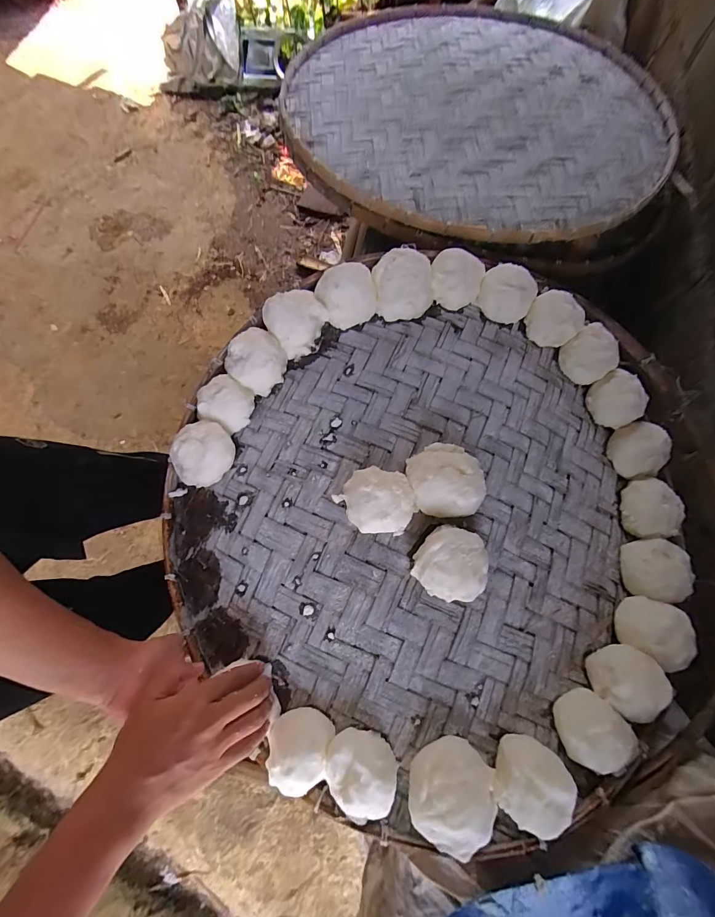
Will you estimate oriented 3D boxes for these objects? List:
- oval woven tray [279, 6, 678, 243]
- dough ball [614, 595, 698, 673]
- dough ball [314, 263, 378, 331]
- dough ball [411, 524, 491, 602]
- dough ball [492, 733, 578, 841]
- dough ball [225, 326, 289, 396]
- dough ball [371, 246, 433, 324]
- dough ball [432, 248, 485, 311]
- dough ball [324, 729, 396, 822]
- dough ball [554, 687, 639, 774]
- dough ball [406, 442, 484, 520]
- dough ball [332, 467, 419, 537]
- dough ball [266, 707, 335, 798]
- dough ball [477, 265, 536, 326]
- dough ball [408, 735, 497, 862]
[{"bbox_3d":[0.218,-0.690,0.711,0.686,0.031,0.746,7,68,3],"label":"oval woven tray"},{"bbox_3d":[0.368,0.213,0.459,0.067,0.045,0.073,-1,74,2],"label":"dough ball"},{"bbox_3d":[-0.014,-0.237,0.534,0.078,0.055,0.072,-1,74,2],"label":"dough ball"},{"bbox_3d":[0.108,0.122,0.432,0.078,0.054,0.079,-1,74,2],"label":"dough ball"},{"bbox_3d":[0.183,0.339,0.387,0.072,0.052,0.074,-1,74,2],"label":"dough ball"},{"bbox_3d":[-0.142,-0.138,0.509,0.078,0.047,0.076,-1,74,2],"label":"dough ball"},{"bbox_3d":[0.066,-0.253,0.538,0.080,0.055,0.083,-1,74,2],"label":"dough ball"},{"bbox_3d":[0.144,-0.263,0.542,0.074,0.058,0.074,-1,74,2],"label":"dough ball"},{"bbox_3d":[0.004,0.331,0.389,0.068,0.033,0.078,-41,77,-9],"label":"dough ball"},{"bbox_3d":[0.261,0.302,0.406,0.070,0.040,0.076,-1,74,2],"label":"dough ball"},{"bbox_3d":[0.111,0.027,0.459,0.089,0.053,0.088,-1,74,2],"label":"dough ball"},{"bbox_3d":[0.027,0.051,0.452,0.083,0.048,0.086,-1,74,2],"label":"dough ball"},{"bbox_3d":[-0.065,0.320,0.406,0.065,0.040,0.070,-1,74,2],"label":"dough ball"},{"bbox_3d":[0.219,-0.243,0.541,0.076,0.056,0.071,-1,74,2],"label":"dough ball"},{"bbox_3d":[0.096,0.348,0.381,0.083,0.049,0.086,-1,74,2],"label":"dough ball"}]

